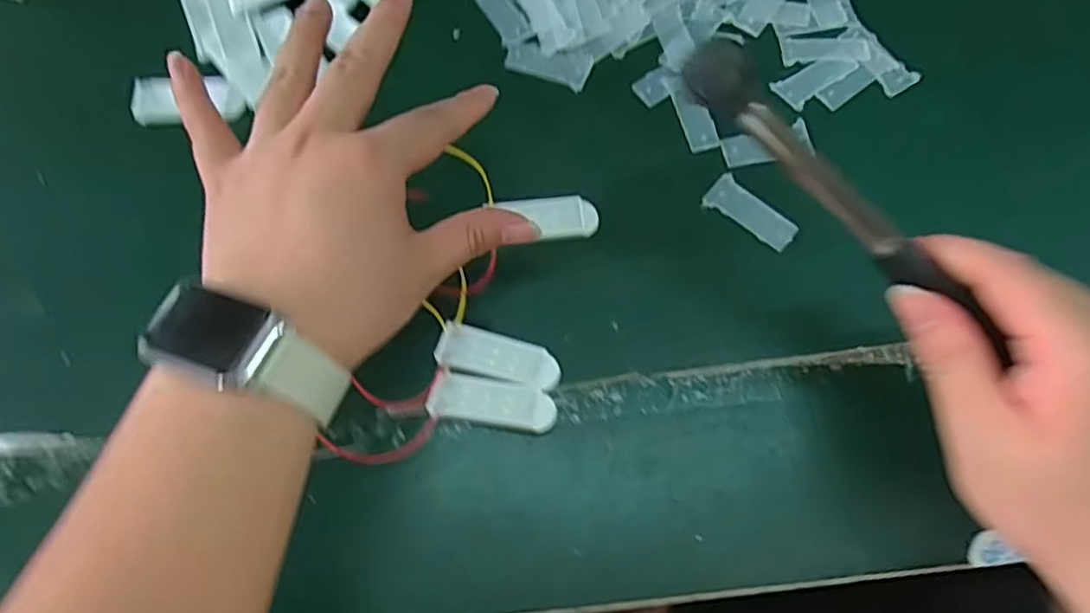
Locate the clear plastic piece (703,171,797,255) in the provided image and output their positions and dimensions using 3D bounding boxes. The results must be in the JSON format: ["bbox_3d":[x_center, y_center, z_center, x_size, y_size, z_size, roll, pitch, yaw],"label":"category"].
[{"bbox_3d":[0.108,-0.048,0.358,0.048,0.004,0.020,38,76,12],"label":"clear plastic piece"}]

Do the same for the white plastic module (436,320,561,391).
[{"bbox_3d":[-0.022,0.024,0.332,0.059,0.008,0.023,13,73,5],"label":"white plastic module"}]

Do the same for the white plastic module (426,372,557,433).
[{"bbox_3d":[-0.024,0.045,0.323,0.058,0.009,0.022,9,72,4],"label":"white plastic module"}]

